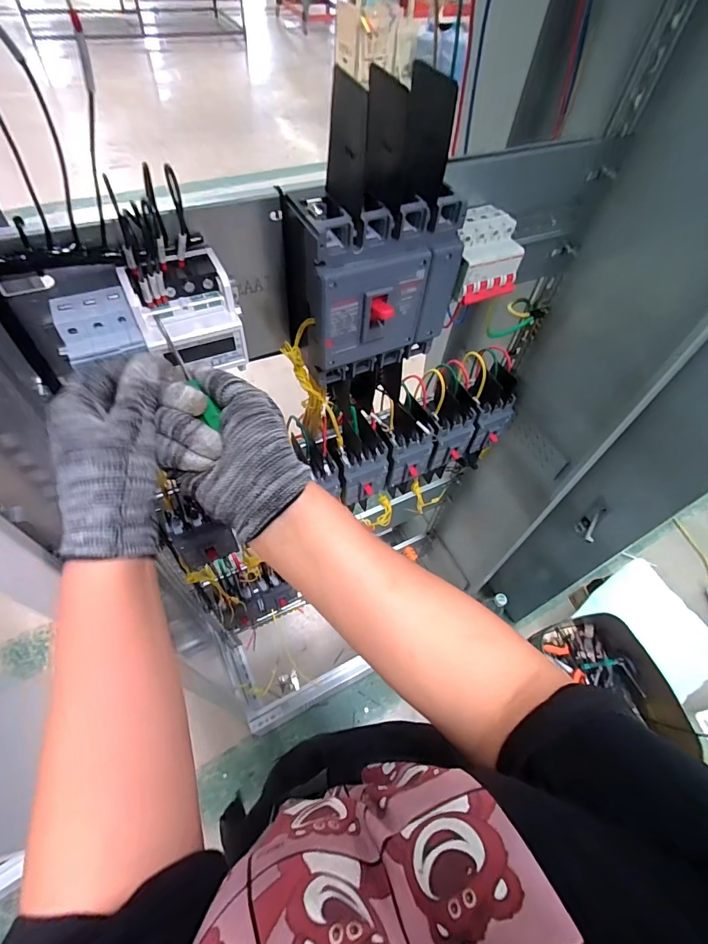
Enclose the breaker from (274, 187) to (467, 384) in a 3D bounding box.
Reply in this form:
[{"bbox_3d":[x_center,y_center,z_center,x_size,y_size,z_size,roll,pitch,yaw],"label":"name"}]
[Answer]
[{"bbox_3d":[0.016,-0.177,0.416,0.147,0.159,0.094,-27,62,-20],"label":"breaker"}]

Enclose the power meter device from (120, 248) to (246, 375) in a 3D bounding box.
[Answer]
[{"bbox_3d":[-0.136,-0.129,0.352,0.077,0.069,0.064,-20,60,-16],"label":"power meter device"}]

